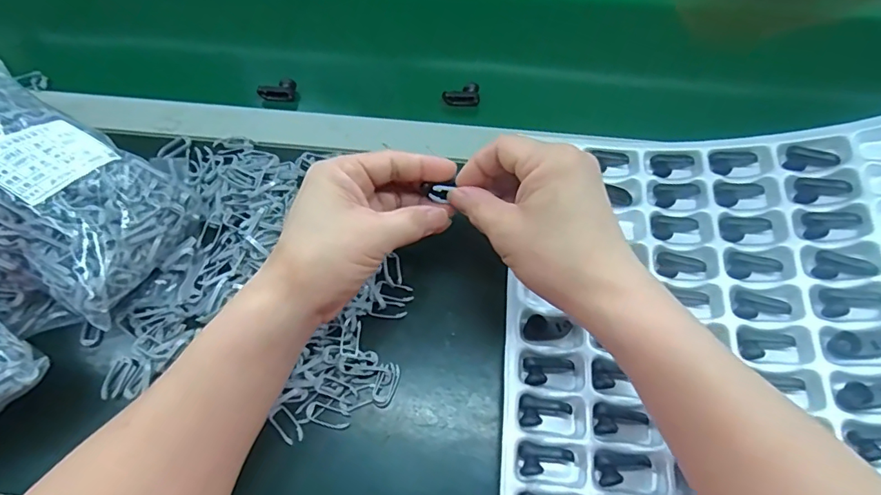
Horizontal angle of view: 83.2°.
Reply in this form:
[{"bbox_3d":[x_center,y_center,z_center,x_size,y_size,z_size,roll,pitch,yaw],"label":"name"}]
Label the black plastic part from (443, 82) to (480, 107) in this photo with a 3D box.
[{"bbox_3d":[0.020,-0.148,0.483,0.036,0.014,0.018,-5,64,-3],"label":"black plastic part"}]

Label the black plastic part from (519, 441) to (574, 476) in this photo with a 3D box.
[{"bbox_3d":[0.070,0.141,0.329,0.035,0.010,0.020,3,64,1],"label":"black plastic part"}]

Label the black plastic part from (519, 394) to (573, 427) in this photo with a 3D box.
[{"bbox_3d":[0.072,0.114,0.341,0.034,0.009,0.020,8,64,3],"label":"black plastic part"}]

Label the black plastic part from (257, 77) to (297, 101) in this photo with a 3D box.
[{"bbox_3d":[-0.160,-0.156,0.489,0.034,0.015,0.021,2,64,1],"label":"black plastic part"}]

